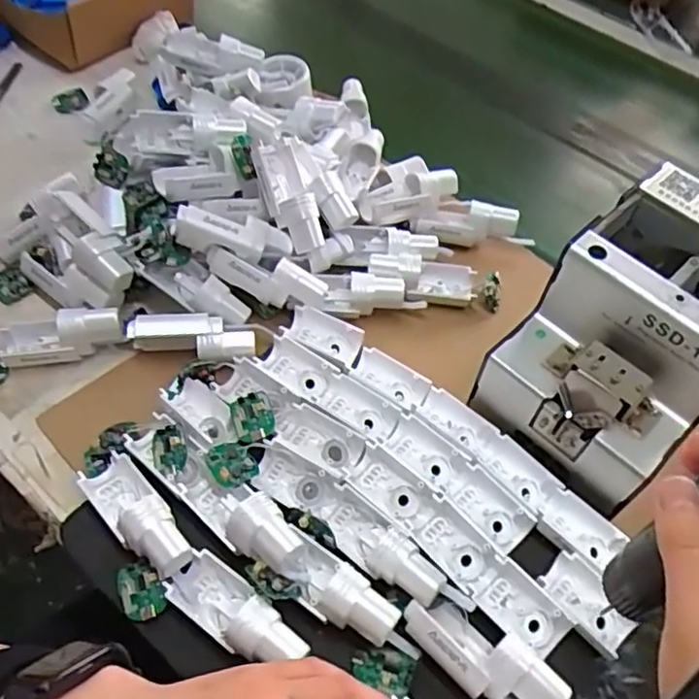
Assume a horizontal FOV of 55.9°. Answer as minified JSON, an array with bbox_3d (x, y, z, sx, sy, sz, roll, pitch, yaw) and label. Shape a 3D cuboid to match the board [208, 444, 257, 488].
[{"bbox_3d":[-0.076,0.073,0.432,0.028,0.010,0.034,-23,47,-27],"label":"board"}]

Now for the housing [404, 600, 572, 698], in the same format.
[{"bbox_3d":[0.074,0.174,0.370,0.092,0.026,0.034,21,55,27],"label":"housing"}]

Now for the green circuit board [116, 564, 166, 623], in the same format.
[{"bbox_3d":[-0.125,0.146,0.398,0.030,0.004,0.033,-23,69,3],"label":"green circuit board"}]

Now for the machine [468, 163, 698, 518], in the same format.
[{"bbox_3d":[0.194,-0.008,0.446,0.173,0.124,0.122,-38,66,-26],"label":"machine"}]

